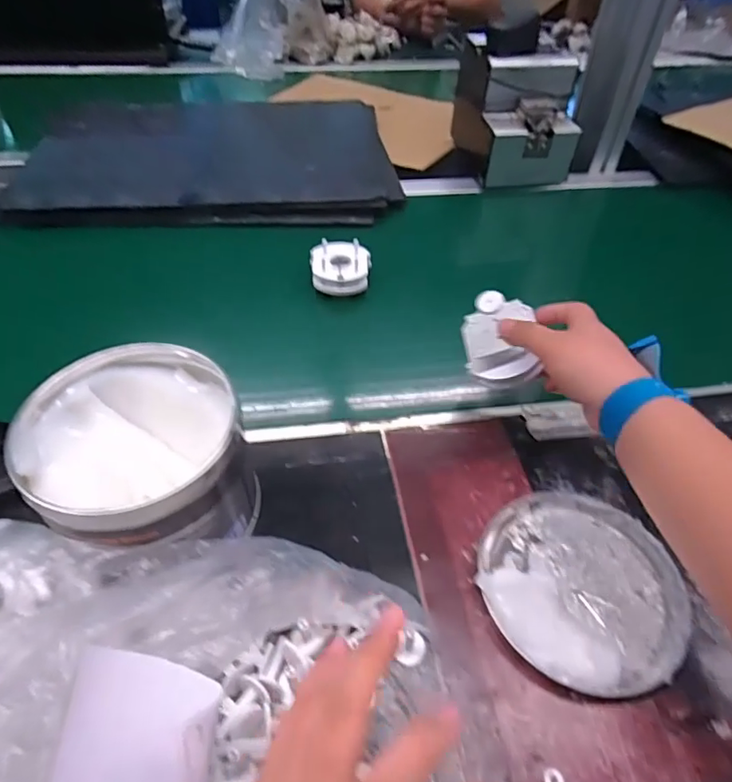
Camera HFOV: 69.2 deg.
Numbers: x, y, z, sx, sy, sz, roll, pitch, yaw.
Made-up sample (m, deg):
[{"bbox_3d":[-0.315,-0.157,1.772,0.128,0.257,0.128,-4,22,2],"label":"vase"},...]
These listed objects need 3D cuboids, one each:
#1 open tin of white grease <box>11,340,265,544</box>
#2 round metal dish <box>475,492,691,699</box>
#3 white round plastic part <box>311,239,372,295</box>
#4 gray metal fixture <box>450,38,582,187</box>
[{"bbox_3d":[-0.140,0.046,0.348,0.130,0.091,0.131,22,51,16],"label":"open tin of white grease"},{"bbox_3d":[0.140,0.122,0.344,0.125,0.025,0.129,1,48,-1],"label":"round metal dish"},{"bbox_3d":[-0.027,-0.133,0.568,0.063,0.028,0.059,1,48,-1],"label":"white round plastic part"},{"bbox_3d":[0.211,-0.386,0.755,0.138,0.156,0.167,-1,47,-3],"label":"gray metal fixture"}]

